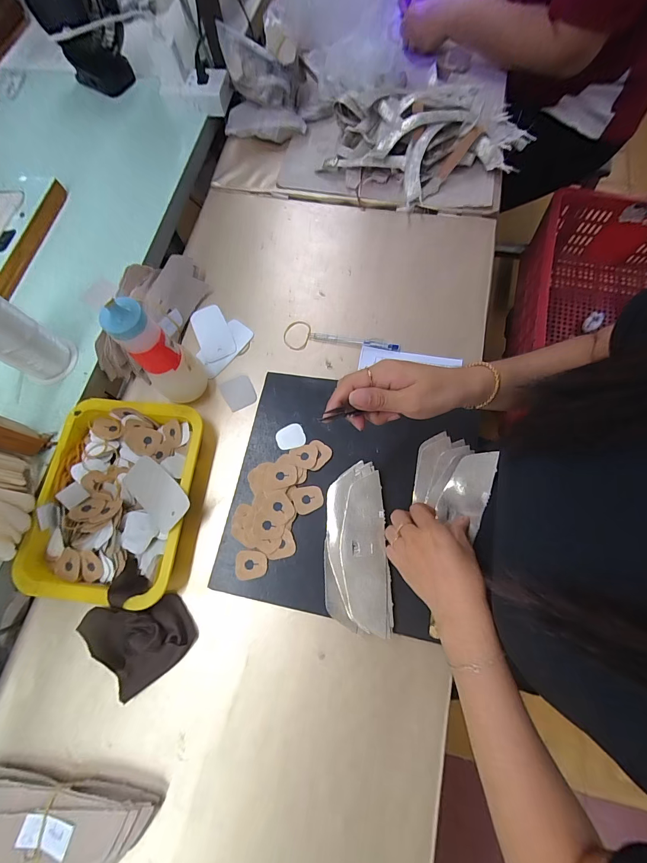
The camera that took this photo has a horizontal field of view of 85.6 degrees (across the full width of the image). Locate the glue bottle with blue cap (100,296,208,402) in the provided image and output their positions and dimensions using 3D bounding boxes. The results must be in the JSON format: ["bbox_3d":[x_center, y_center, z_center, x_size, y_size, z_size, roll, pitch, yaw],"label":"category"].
[{"bbox_3d":[-0.201,-0.093,0.445,0.060,0.180,0.056,-34,73,-7],"label":"glue bottle with blue cap"}]

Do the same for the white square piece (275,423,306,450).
[{"bbox_3d":[-0.046,0.006,0.478,0.038,0.004,0.034,-20,73,-6],"label":"white square piece"}]

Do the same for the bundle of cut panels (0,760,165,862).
[{"bbox_3d":[-0.278,0.409,0.361,0.195,0.025,0.070,7,72,2],"label":"bundle of cut panels"}]

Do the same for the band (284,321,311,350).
[{"bbox_3d":[-0.042,-0.153,0.555,0.040,0.005,0.052,16,73,5],"label":"band"}]

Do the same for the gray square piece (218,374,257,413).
[{"bbox_3d":[-0.129,-0.059,0.528,0.046,0.004,0.052,-27,74,-8],"label":"gray square piece"}]

